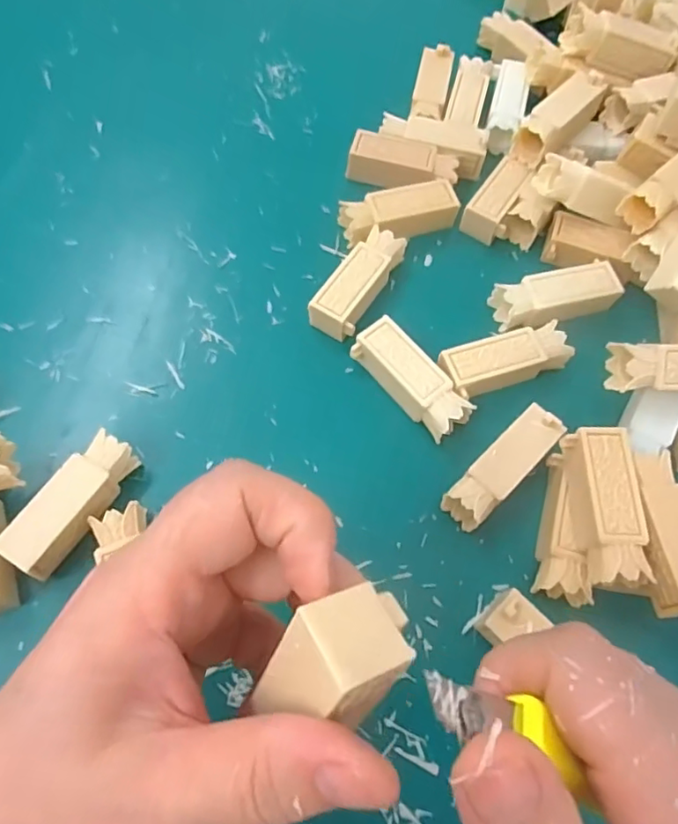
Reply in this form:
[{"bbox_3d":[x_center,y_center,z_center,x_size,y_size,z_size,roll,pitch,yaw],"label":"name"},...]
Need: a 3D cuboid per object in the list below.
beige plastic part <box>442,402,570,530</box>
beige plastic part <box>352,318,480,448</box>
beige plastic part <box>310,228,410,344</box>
[{"bbox_3d":[0.073,0.025,0.258,0.059,0.022,0.019,-42,74,-18],"label":"beige plastic part"},{"bbox_3d":[0.033,-0.014,0.274,0.024,0.020,0.061,-39,73,-17],"label":"beige plastic part"},{"bbox_3d":[0.010,-0.065,0.295,0.023,0.019,0.061,28,68,10],"label":"beige plastic part"}]

